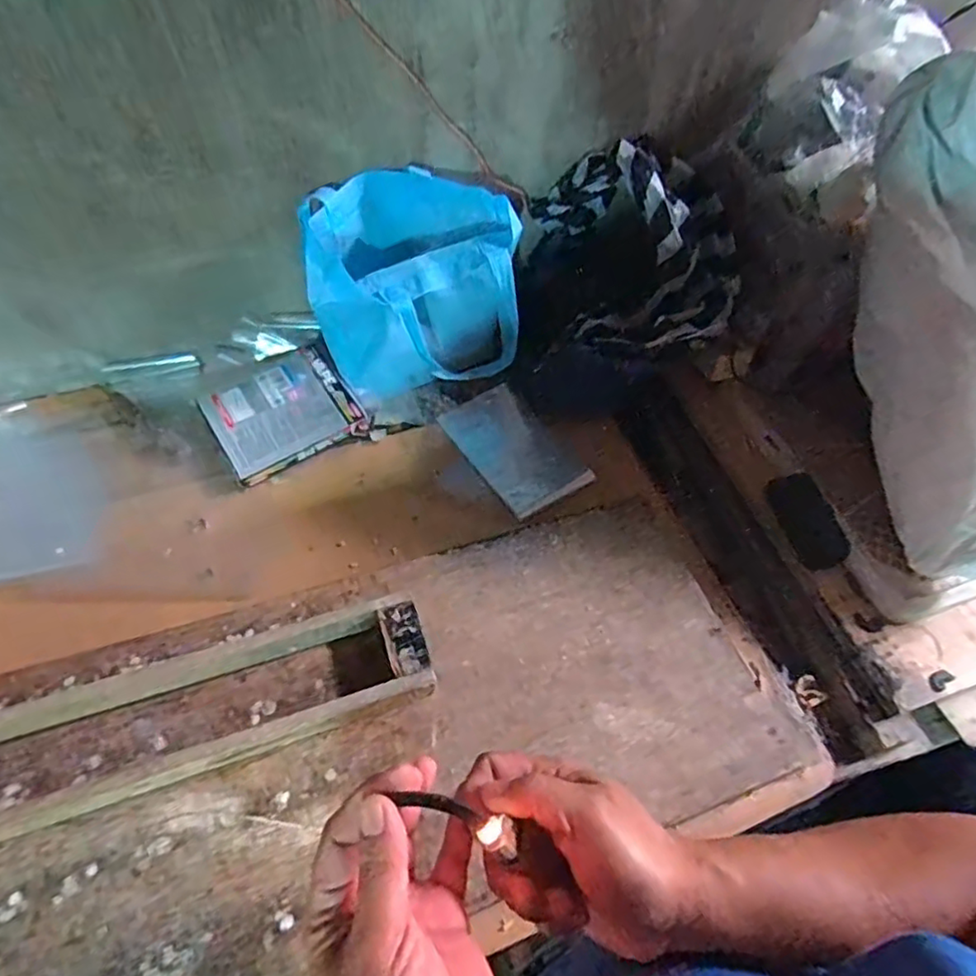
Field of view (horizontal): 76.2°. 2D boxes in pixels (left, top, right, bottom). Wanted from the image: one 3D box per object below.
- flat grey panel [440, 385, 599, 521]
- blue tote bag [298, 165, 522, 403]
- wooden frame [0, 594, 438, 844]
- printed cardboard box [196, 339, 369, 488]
[{"bbox_3d":[0.033,-0.050,0.782,0.115,0.023,0.191,-27,58,-24],"label":"flat grey panel"},{"bbox_3d":[-0.089,-0.226,0.740,0.234,0.214,0.152,-11,59,-10],"label":"blue tote bag"},{"bbox_3d":[-0.259,0.188,0.506,0.428,0.051,0.103,-16,60,-12],"label":"wooden frame"},{"bbox_3d":[-0.249,-0.096,0.760,0.165,0.022,0.143,-29,69,-16],"label":"printed cardboard box"}]

